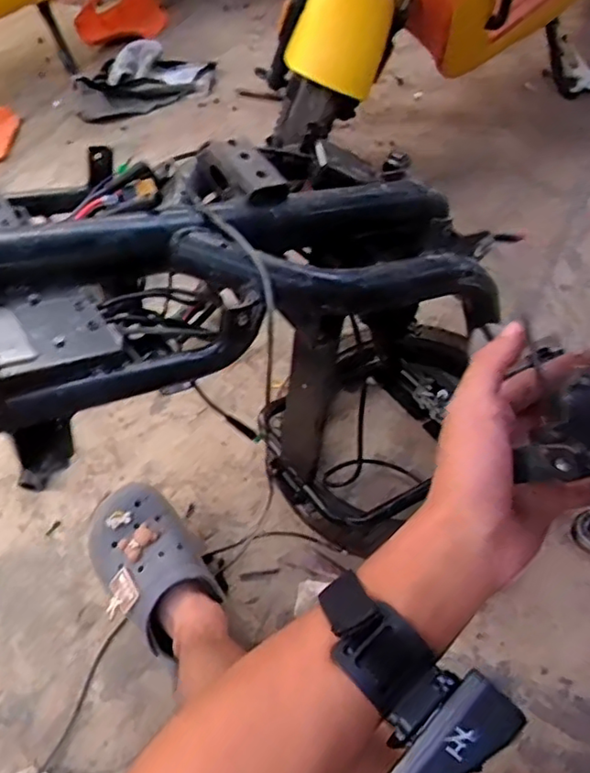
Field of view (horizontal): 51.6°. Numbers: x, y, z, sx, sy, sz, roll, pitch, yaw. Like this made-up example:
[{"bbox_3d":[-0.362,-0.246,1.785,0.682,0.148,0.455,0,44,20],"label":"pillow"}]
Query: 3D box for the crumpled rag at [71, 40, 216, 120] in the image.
[{"bbox_3d":[-0.393,-0.803,1.571,0.367,0.094,0.204,-25,57,-12],"label":"crumpled rag"}]

